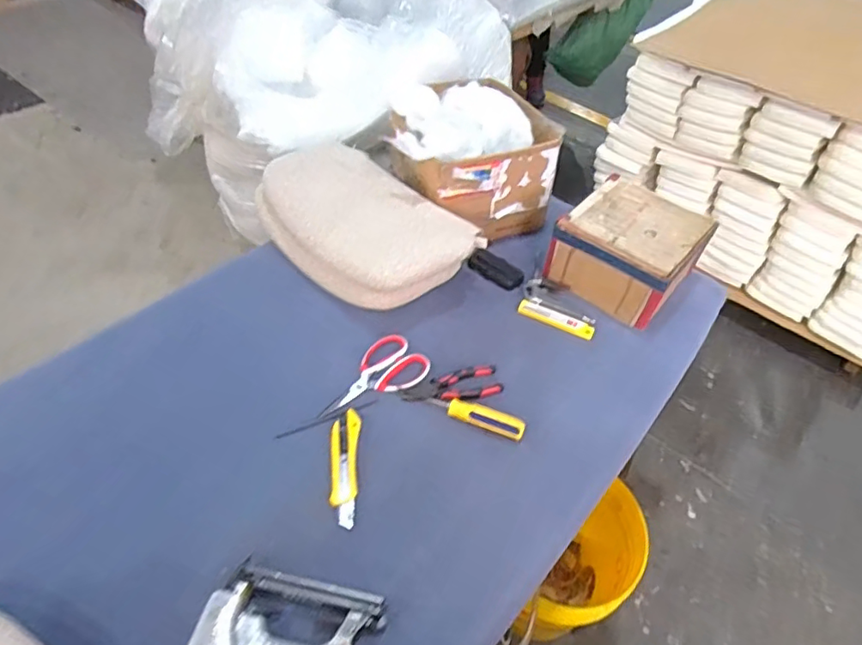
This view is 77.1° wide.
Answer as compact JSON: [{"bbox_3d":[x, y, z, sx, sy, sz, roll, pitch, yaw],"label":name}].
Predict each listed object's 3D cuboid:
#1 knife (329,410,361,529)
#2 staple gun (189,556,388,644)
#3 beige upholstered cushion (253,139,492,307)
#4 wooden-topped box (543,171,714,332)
[{"bbox_3d":[-0.121,0.196,0.746,0.040,0.011,0.167,0,47,-3],"label":"knife"},{"bbox_3d":[-0.159,0.347,0.592,0.187,0.037,0.136,11,48,7],"label":"staple gun"},{"bbox_3d":[-0.140,-0.178,1.013,0.243,0.120,0.445,-34,57,-29],"label":"beige upholstered cushion"},{"bbox_3d":[0.361,-0.135,0.993,0.211,0.126,0.211,34,54,25],"label":"wooden-topped box"}]

